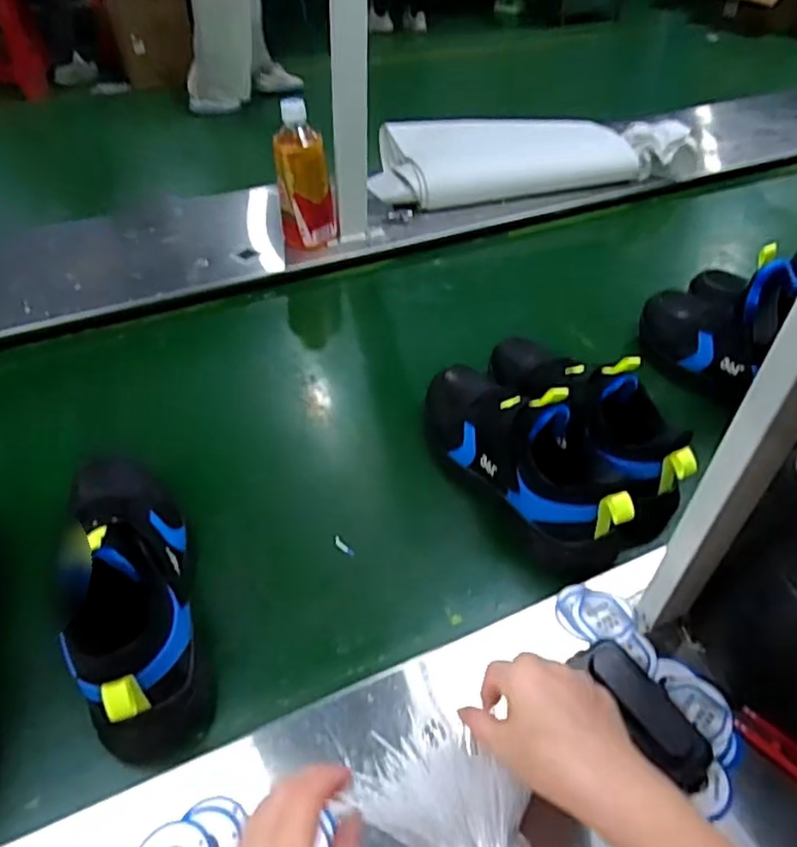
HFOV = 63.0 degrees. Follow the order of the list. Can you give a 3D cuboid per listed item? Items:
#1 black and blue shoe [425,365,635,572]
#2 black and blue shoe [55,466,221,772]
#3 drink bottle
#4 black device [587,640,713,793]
[{"bbox_3d":[0.111,0.013,0.622,0.089,0.130,0.274,-24,51,-24],"label":"black and blue shoe"},{"bbox_3d":[-0.218,0.109,0.530,0.096,0.115,0.287,-16,48,-17],"label":"black and blue shoe"},{"bbox_3d":[-0.127,-0.326,0.895,0.074,0.217,0.055,-3,46,-5],"label":"drink bottle"},{"bbox_3d":[0.176,0.204,0.466,0.044,0.027,0.108,-18,49,-19],"label":"black device"}]

